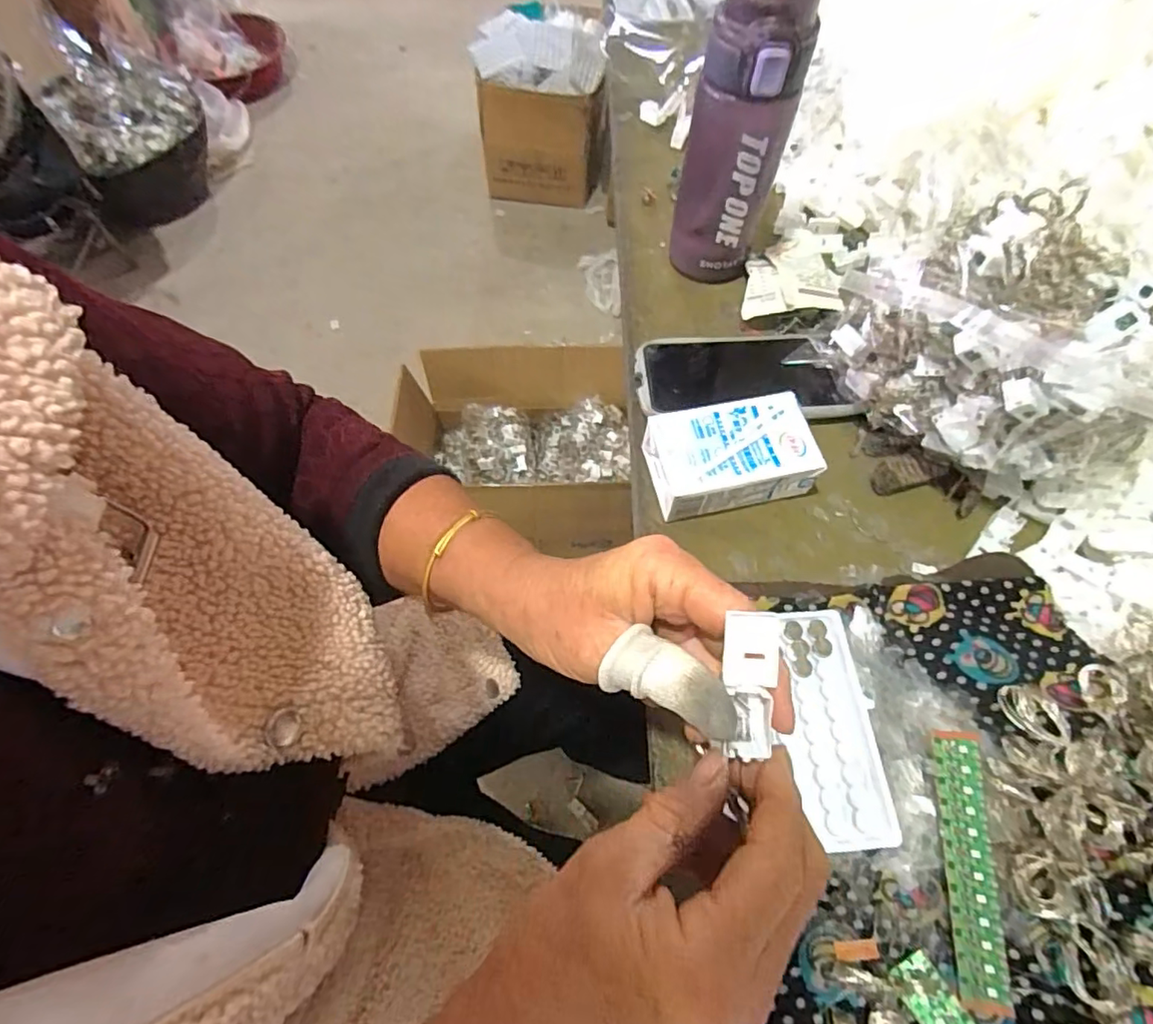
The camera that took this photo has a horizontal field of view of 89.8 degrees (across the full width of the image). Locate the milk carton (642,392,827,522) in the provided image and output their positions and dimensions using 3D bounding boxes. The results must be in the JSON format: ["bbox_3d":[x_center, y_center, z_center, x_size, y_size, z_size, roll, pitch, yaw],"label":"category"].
[{"bbox_3d":[0.107,-0.036,0.410,0.110,0.041,0.069,-11,64,-6],"label":"milk carton"}]

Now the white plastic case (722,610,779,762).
[{"bbox_3d":[0.065,0.065,0.215,0.020,0.006,0.054,-1,96,-1],"label":"white plastic case"}]

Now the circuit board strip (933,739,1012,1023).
[{"bbox_3d":[0.202,0.181,0.298,0.023,0.005,0.125,-1,74,15],"label":"circuit board strip"}]

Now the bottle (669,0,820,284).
[{"bbox_3d":[0.118,-0.270,0.434,0.069,0.201,0.061,14,64,6],"label":"bottle"}]

